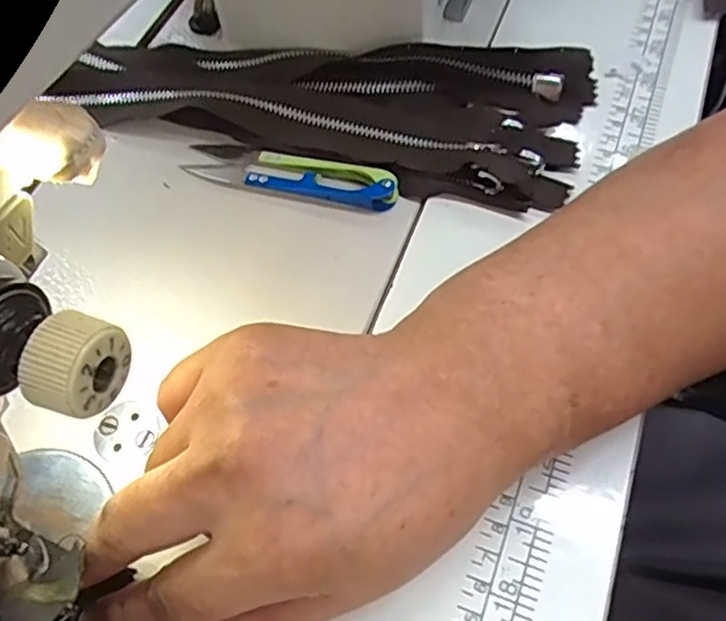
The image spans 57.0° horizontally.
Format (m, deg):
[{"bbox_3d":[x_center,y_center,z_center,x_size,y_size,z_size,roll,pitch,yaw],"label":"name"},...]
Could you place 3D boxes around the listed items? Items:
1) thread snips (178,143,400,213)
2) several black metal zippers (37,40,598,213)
[{"bbox_3d":[-0.034,-0.064,0.308,0.100,0.010,0.022,14,61,12],"label":"thread snips"},{"bbox_3d":[-0.025,-0.109,0.325,0.255,0.021,0.084,14,62,11],"label":"several black metal zippers"}]

